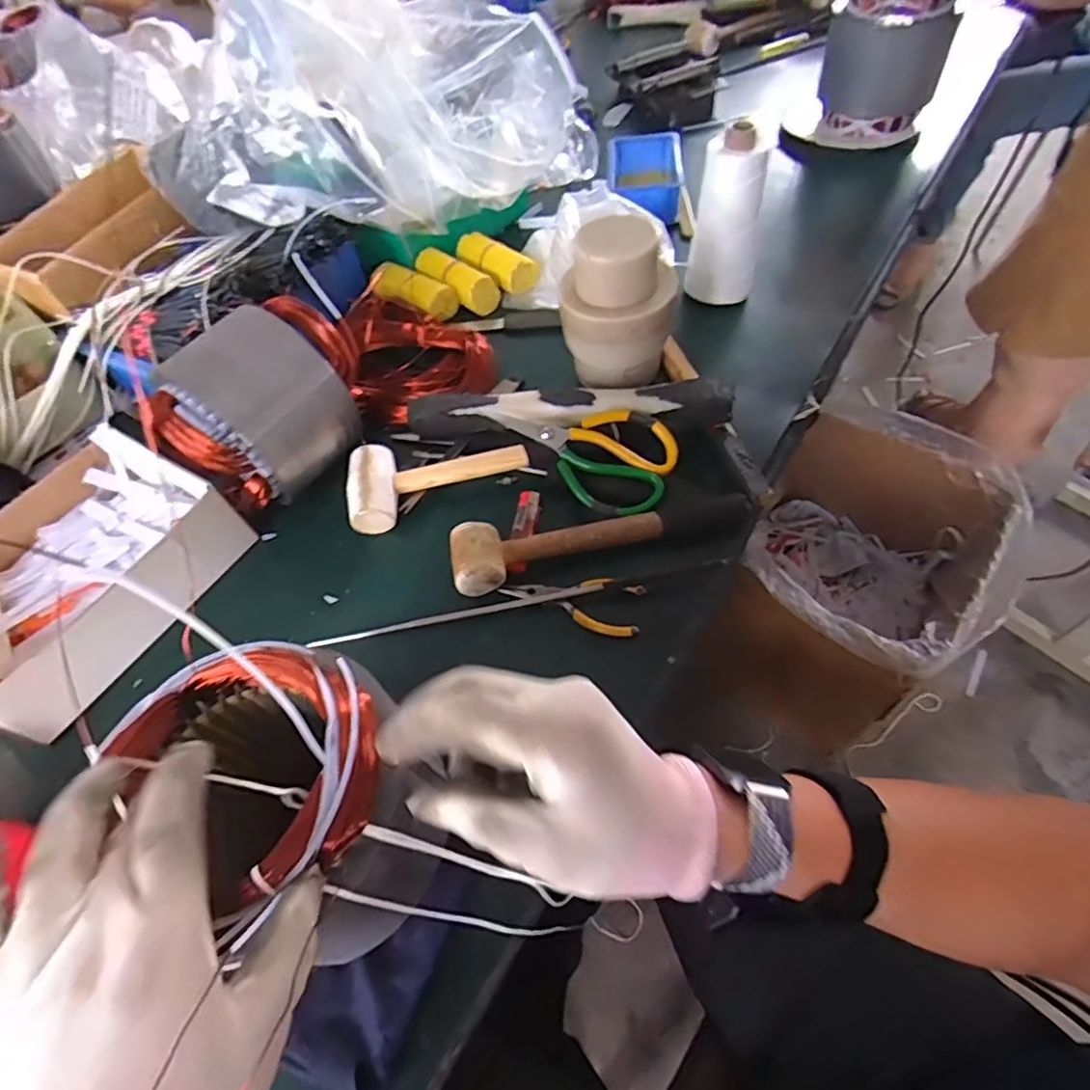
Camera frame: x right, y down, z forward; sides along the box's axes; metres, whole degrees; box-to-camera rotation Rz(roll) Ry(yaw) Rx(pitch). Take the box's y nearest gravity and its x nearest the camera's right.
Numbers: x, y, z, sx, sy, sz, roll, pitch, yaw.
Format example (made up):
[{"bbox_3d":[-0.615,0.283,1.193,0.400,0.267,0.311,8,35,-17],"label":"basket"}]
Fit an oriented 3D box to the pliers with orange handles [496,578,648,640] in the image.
[{"bbox_3d":[0.022,0.044,0.503,0.117,0.015,0.046,11,59,14],"label":"pliers with orange handles"}]

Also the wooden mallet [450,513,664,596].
[{"bbox_3d":[0.011,0.000,0.518,0.179,0.039,0.058,-11,56,0],"label":"wooden mallet"}]

